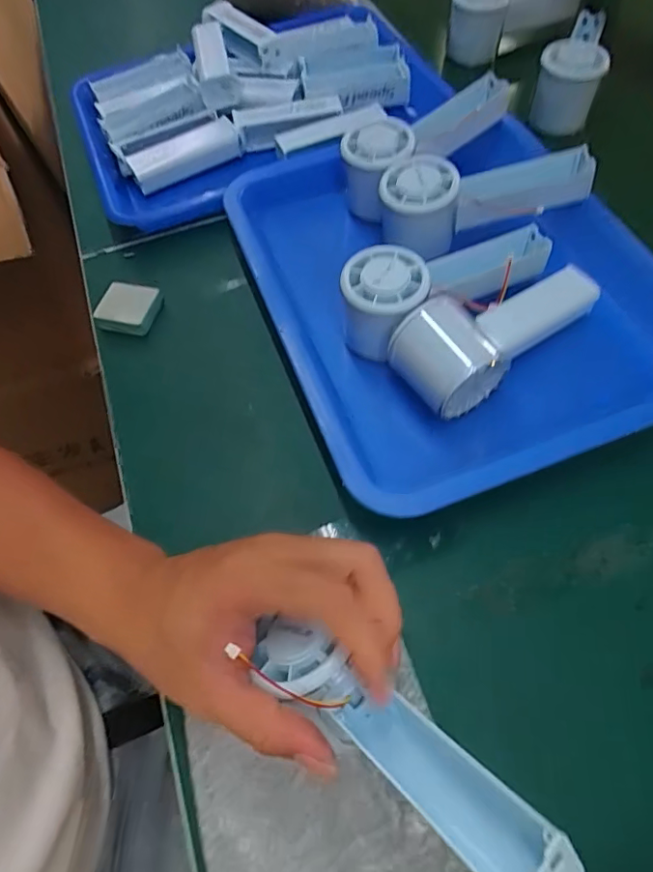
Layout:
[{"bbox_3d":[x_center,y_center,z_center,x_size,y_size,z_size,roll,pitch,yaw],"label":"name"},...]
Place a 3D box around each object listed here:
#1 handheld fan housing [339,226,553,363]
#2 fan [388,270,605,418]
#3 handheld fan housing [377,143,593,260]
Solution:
[{"bbox_3d":[0.083,-0.104,0.378,0.156,0.055,0.057,-18,61,-7],"label":"handheld fan housing"},{"bbox_3d":[0.118,-0.074,0.358,0.155,0.047,0.061,-30,64,-14],"label":"fan"},{"bbox_3d":[0.115,-0.179,0.409,0.154,0.046,0.066,-15,61,-6],"label":"handheld fan housing"}]

